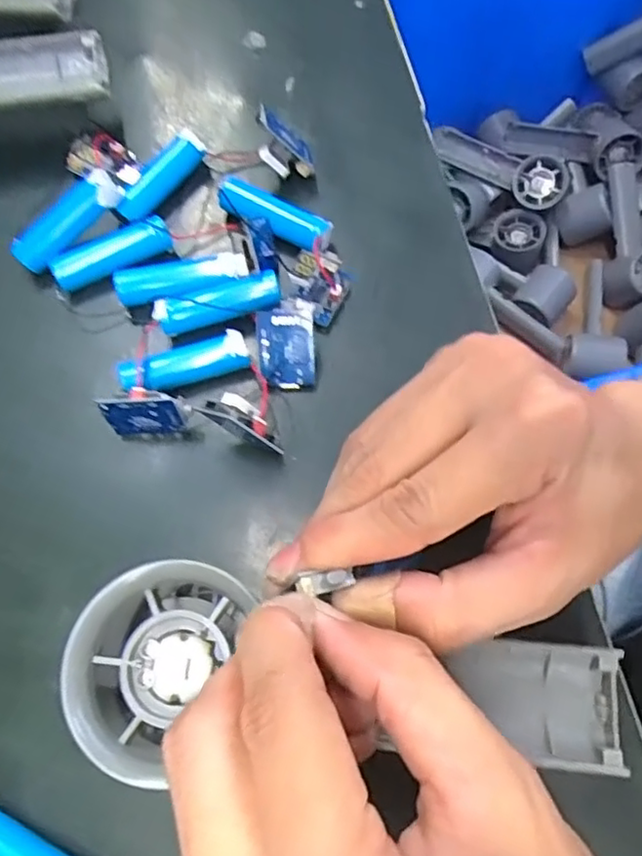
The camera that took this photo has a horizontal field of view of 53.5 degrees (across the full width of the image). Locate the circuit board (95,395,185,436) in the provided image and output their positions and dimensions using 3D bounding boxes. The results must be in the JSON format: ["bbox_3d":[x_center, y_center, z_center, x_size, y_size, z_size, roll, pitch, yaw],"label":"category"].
[{"bbox_3d":[-0.067,-0.005,0.240,0.029,0.020,0.004,-4,46,8],"label":"circuit board"}]

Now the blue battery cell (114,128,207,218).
[{"bbox_3d":[-0.071,-0.110,0.281,0.011,0.015,0.047,37,74,13],"label":"blue battery cell"}]

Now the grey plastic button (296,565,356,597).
[{"bbox_3d":[0.001,0.041,0.169,0.015,0.004,0.005,-8,69,9],"label":"grey plastic button"}]

